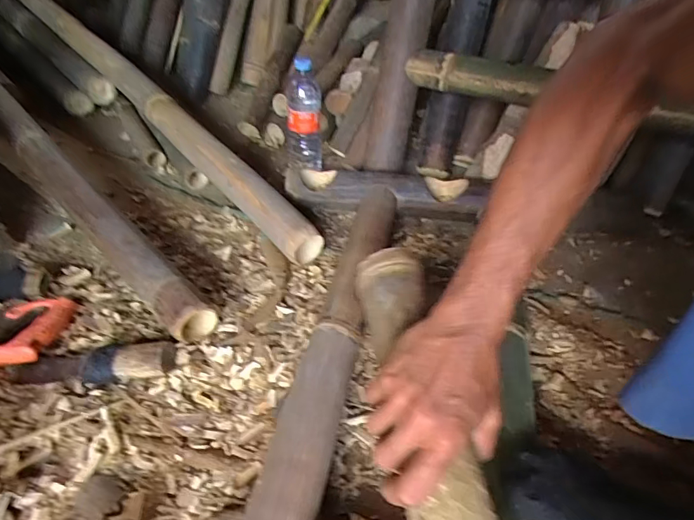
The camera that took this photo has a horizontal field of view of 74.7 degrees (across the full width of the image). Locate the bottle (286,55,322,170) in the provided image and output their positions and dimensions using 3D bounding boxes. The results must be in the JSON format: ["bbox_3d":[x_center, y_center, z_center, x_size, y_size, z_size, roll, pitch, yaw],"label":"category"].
[{"bbox_3d":[-0.090,-0.300,0.964,0.074,0.224,0.061,-6,41,-6],"label":"bottle"}]

